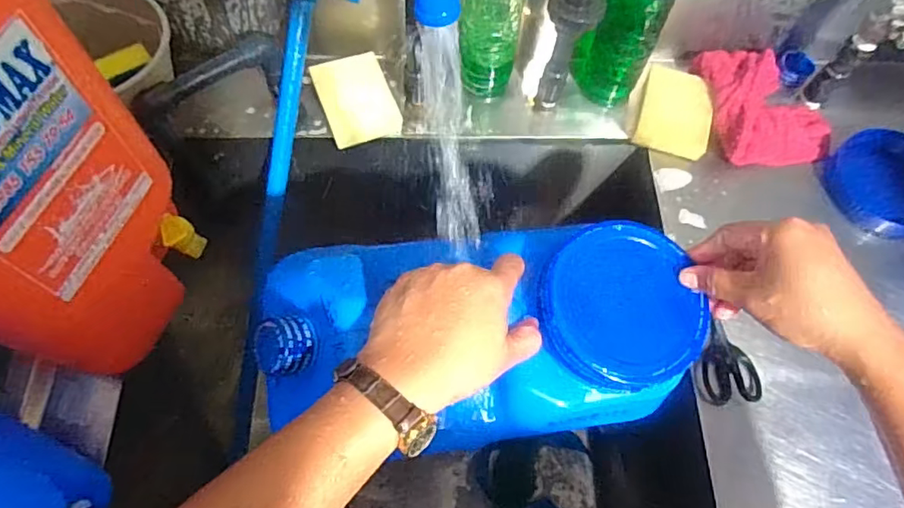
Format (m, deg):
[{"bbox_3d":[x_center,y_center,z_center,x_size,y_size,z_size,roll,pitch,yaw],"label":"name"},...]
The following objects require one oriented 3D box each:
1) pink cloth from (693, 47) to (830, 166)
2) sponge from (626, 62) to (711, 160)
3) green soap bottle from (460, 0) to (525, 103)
[{"bbox_3d":[0.357,-0.172,0.629,0.135,0.055,0.146,-8,65,-7],"label":"pink cloth"},{"bbox_3d":[0.252,-0.164,0.639,0.085,0.030,0.115,11,64,2],"label":"sponge"},{"bbox_3d":[0.043,-0.254,0.569,0.062,0.216,0.062,5,64,-1],"label":"green soap bottle"}]

